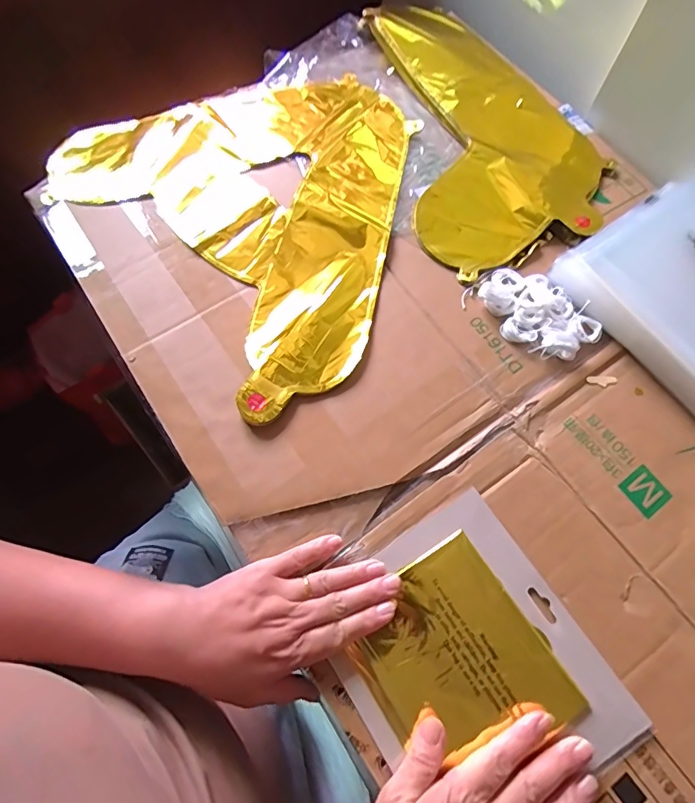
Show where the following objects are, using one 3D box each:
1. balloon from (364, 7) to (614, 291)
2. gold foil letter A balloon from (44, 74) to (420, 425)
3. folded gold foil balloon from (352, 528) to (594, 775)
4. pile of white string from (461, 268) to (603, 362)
[{"bbox_3d":[0.158,-0.318,0.545,0.213,0.027,0.404,-6,69,-5],"label":"balloon"},{"bbox_3d":[-0.081,-0.220,0.486,0.384,0.017,0.357,39,72,12],"label":"gold foil letter A balloon"},{"bbox_3d":[0.079,0.187,0.349,0.119,0.007,0.140,-33,74,-4],"label":"folded gold foil balloon"},{"bbox_3d":[0.171,-0.084,0.442,0.075,0.018,0.107,-36,74,-15],"label":"pile of white string"}]

